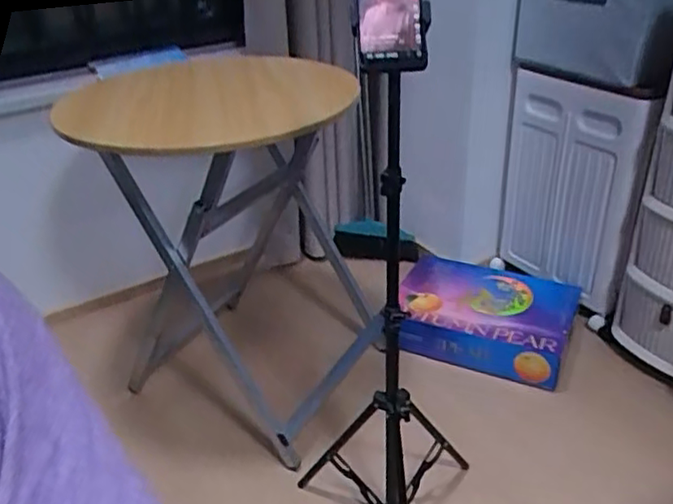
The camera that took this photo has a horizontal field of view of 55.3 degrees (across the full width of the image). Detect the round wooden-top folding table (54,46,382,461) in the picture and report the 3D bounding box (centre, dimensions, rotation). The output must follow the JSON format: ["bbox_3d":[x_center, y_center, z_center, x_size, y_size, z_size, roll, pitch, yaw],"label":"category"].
[{"bbox_3d":[-0.190,-0.033,1.529,0.538,0.784,0.658,14,34,25],"label":"round wooden-top folding table"}]

